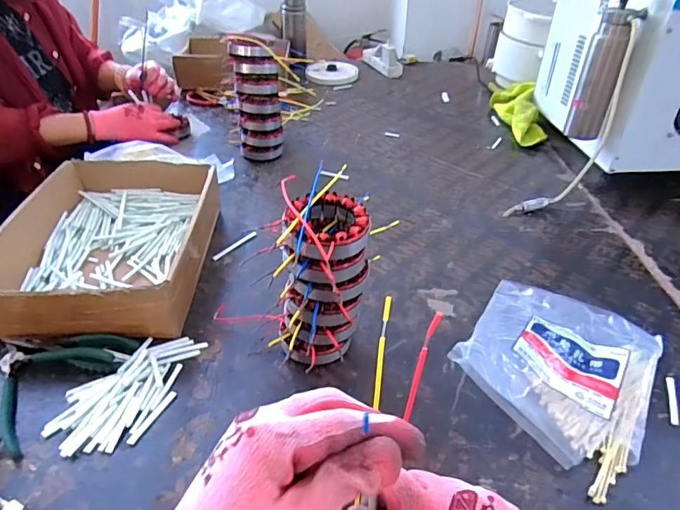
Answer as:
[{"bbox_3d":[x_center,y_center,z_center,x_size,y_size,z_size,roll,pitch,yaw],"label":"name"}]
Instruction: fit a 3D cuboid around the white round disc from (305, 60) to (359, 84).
[{"bbox_3d":[-0.023,-0.558,1.414,0.155,0.027,0.155,1,38,-1],"label":"white round disc"}]

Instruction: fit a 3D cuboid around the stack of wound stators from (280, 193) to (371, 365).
[{"bbox_3d":[-0.021,0.040,0.515,0.093,0.199,0.105,7,38,7],"label":"stack of wound stators"}]

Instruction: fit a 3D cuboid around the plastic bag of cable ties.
[{"bbox_3d":[0.258,0.113,0.540,0.203,0.068,0.264,24,43,26],"label":"plastic bag of cable ties"}]

